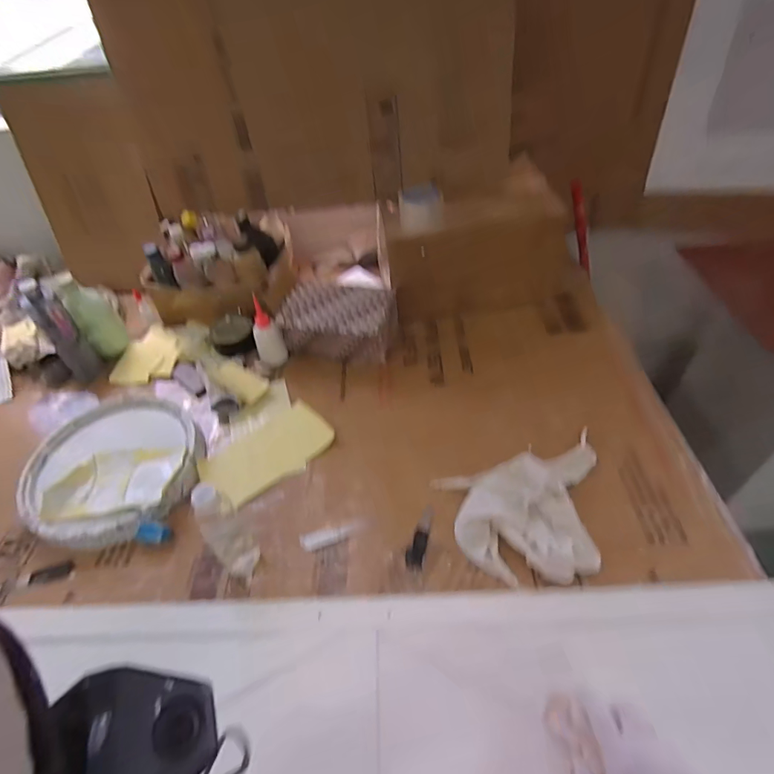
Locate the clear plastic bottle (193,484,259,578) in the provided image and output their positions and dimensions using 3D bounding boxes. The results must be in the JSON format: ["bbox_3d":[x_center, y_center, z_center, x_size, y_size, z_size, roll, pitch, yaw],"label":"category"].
[{"bbox_3d":[-0.226,0.196,0.598,0.051,0.178,0.048,-29,50,-23],"label":"clear plastic bottle"}]

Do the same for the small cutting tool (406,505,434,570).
[{"bbox_3d":[0.052,0.232,0.669,0.029,0.010,0.099,8,46,12],"label":"small cutting tool"}]

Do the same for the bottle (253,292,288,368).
[{"bbox_3d":[-0.255,-0.110,0.915,0.056,0.138,0.049,-36,53,-28],"label":"bottle"}]

